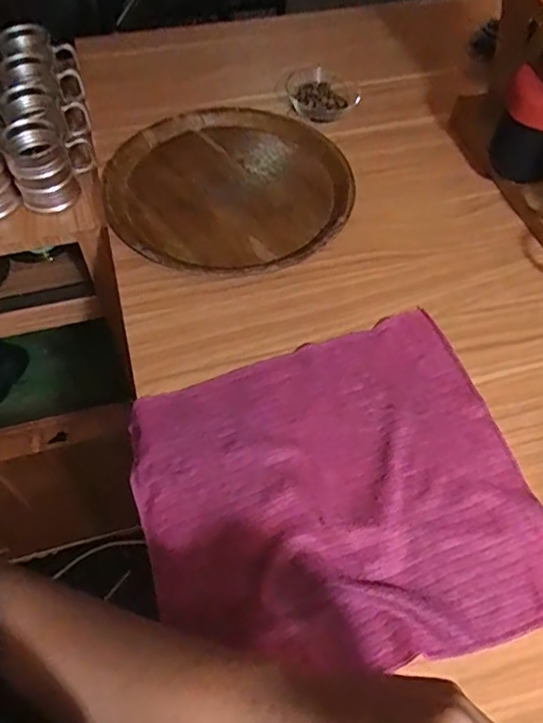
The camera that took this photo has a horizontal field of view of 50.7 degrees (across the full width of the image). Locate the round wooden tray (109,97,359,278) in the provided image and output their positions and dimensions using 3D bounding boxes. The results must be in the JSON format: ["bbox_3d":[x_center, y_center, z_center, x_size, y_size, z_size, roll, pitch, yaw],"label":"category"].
[{"bbox_3d":[-0.044,-0.215,0.693,0.292,0.022,0.274,1,58,-1],"label":"round wooden tray"}]

